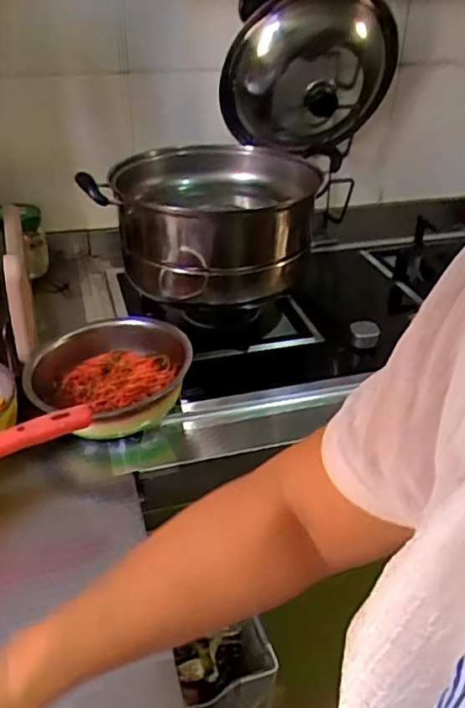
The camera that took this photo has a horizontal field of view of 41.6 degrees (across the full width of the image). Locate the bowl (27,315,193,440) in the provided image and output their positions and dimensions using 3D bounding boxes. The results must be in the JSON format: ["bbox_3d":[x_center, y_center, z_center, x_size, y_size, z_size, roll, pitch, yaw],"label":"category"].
[{"bbox_3d":[-0.148,0.038,0.753,0.182,0.085,0.190,1,34,-1],"label":"bowl"}]

